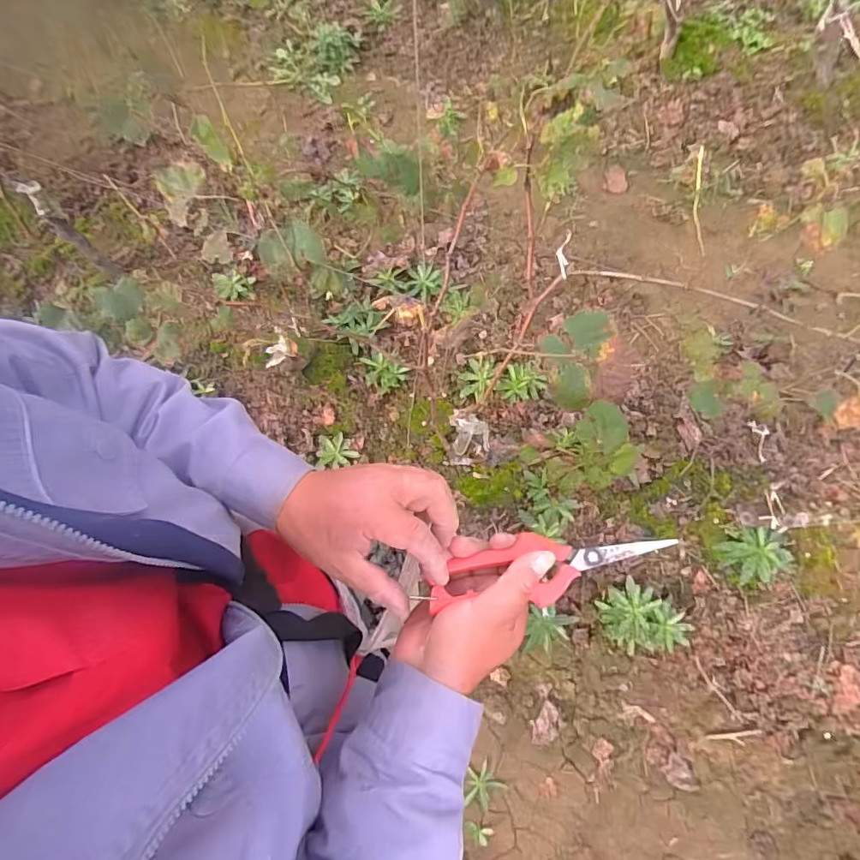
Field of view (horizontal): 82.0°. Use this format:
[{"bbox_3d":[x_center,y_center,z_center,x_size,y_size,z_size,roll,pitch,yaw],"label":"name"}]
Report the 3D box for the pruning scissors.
[{"bbox_3d":[0.088,0.105,0.377,0.198,0.020,0.052,-9,71,-4],"label":"pruning scissors"}]

